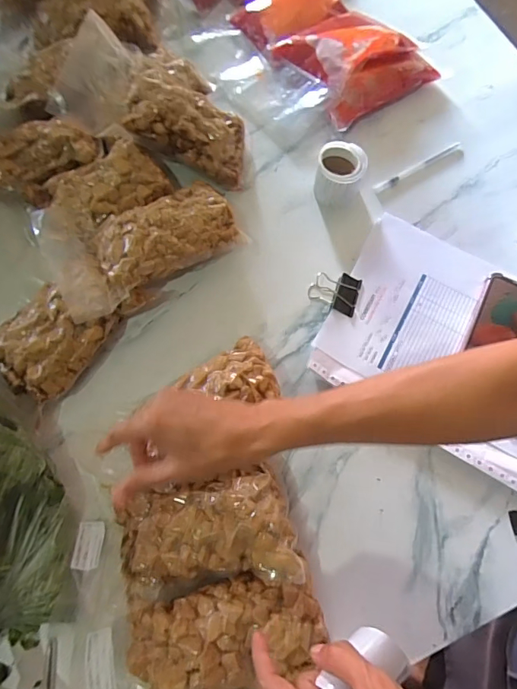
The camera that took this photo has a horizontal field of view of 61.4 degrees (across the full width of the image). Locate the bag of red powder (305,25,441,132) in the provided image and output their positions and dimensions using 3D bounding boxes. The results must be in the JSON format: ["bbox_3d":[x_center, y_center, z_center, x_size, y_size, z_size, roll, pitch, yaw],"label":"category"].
[{"bbox_3d":[0.150,-0.408,0.624,0.187,0.057,0.156,-30,75,-11],"label":"bag of red powder"}]

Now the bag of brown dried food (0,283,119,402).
[{"bbox_3d":[-0.221,-0.004,0.476,0.093,0.059,0.126,43,75,12],"label":"bag of brown dried food"}]

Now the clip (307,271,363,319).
[{"bbox_3d":[0.091,-0.065,0.523,0.057,0.029,0.052,18,71,4],"label":"clip"}]

